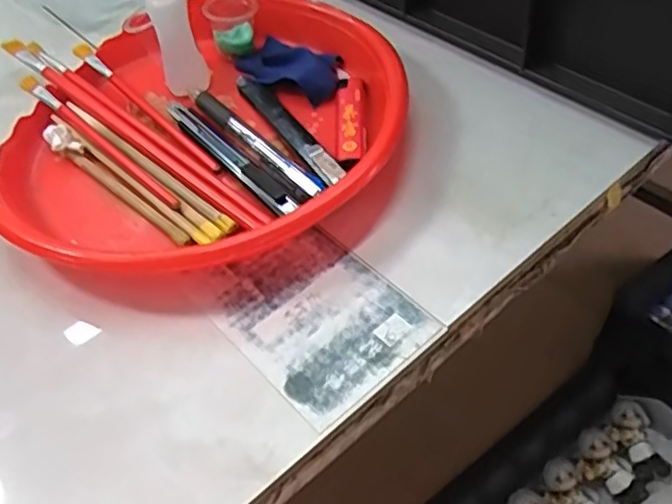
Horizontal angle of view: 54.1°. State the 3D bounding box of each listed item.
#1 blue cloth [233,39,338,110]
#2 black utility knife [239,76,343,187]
[{"bbox_3d":[-0.032,-0.127,0.455,0.089,0.020,0.053,30,60,27],"label":"blue cloth"},{"bbox_3d":[-0.029,-0.078,0.412,0.015,0.010,0.124,-28,53,-17],"label":"black utility knife"}]

